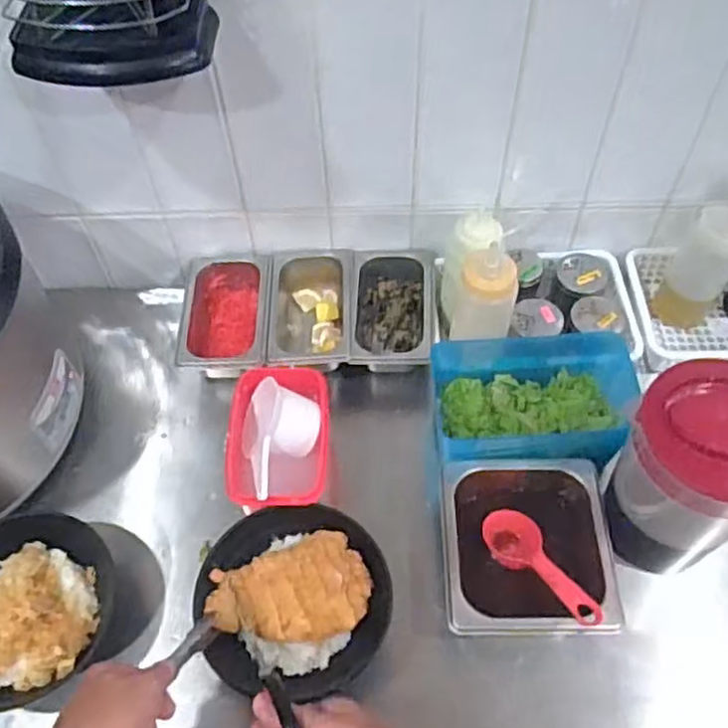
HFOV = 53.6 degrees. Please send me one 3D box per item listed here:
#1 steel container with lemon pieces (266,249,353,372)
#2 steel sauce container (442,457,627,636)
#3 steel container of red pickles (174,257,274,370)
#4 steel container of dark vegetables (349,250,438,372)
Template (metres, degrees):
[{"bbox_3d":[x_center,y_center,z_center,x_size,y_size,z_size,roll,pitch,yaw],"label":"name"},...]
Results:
[{"bbox_3d":[-0.065,-0.061,0.904,0.100,0.068,0.165,0,56,2],"label":"steel container with lemon pieces"},{"bbox_3d":[0.160,0.186,0.728,0.160,0.071,0.179,0,56,2],"label":"steel sauce container"},{"bbox_3d":[-0.169,-0.058,0.902,0.108,0.068,0.179,-3,56,0],"label":"steel container of red pickles"},{"bbox_3d":[0.038,-0.058,0.906,0.104,0.074,0.168,0,56,2],"label":"steel container of dark vegetables"}]

